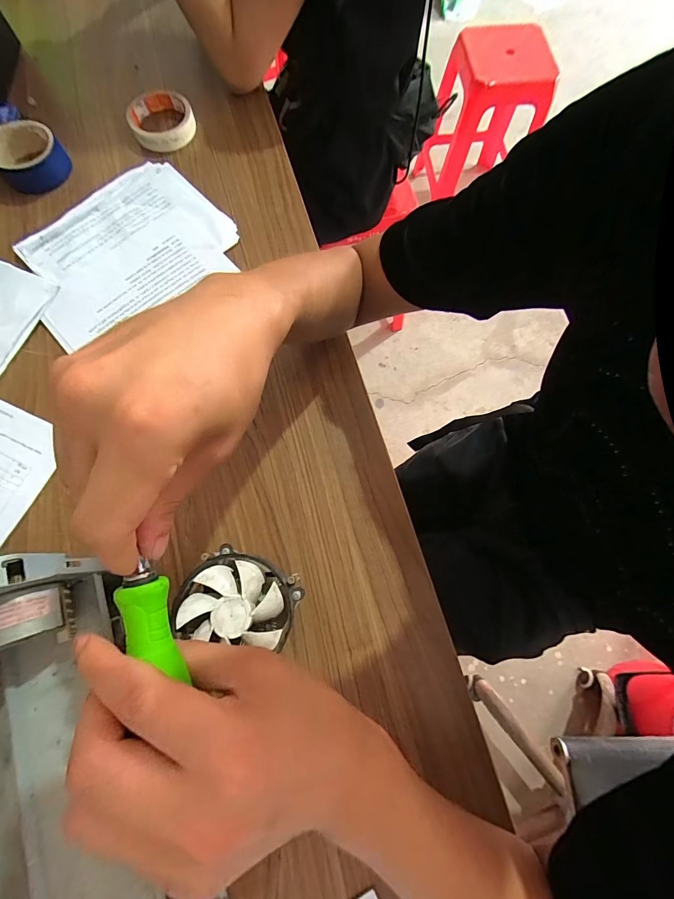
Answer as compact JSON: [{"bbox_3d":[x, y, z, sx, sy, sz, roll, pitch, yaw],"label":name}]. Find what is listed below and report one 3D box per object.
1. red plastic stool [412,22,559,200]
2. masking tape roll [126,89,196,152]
[{"bbox_3d":[0.489,-1.107,1.255,0.308,0.439,0.322,1,72,-1],"label":"red plastic stool"},{"bbox_3d":[-0.243,-0.459,0.497,0.084,0.028,0.094,-18,74,-8],"label":"masking tape roll"}]

